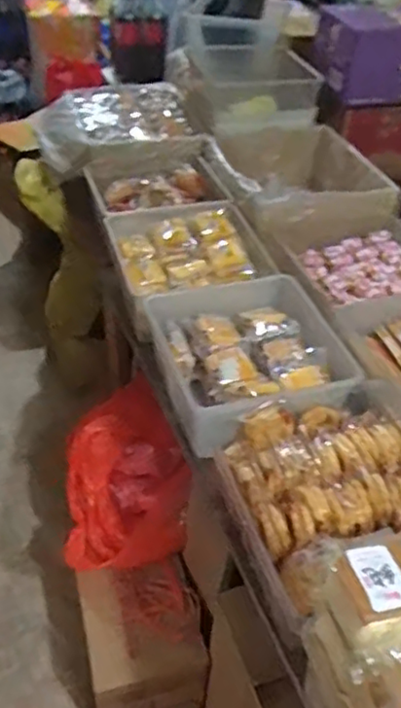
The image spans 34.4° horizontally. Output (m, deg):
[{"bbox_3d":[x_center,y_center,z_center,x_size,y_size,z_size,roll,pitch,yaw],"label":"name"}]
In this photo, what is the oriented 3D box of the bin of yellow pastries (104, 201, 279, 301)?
[{"bbox_3d":[-0.028,-0.214,1.365,0.303,0.083,0.268,-16,44,-20],"label":"bin of yellow pastries"}]

